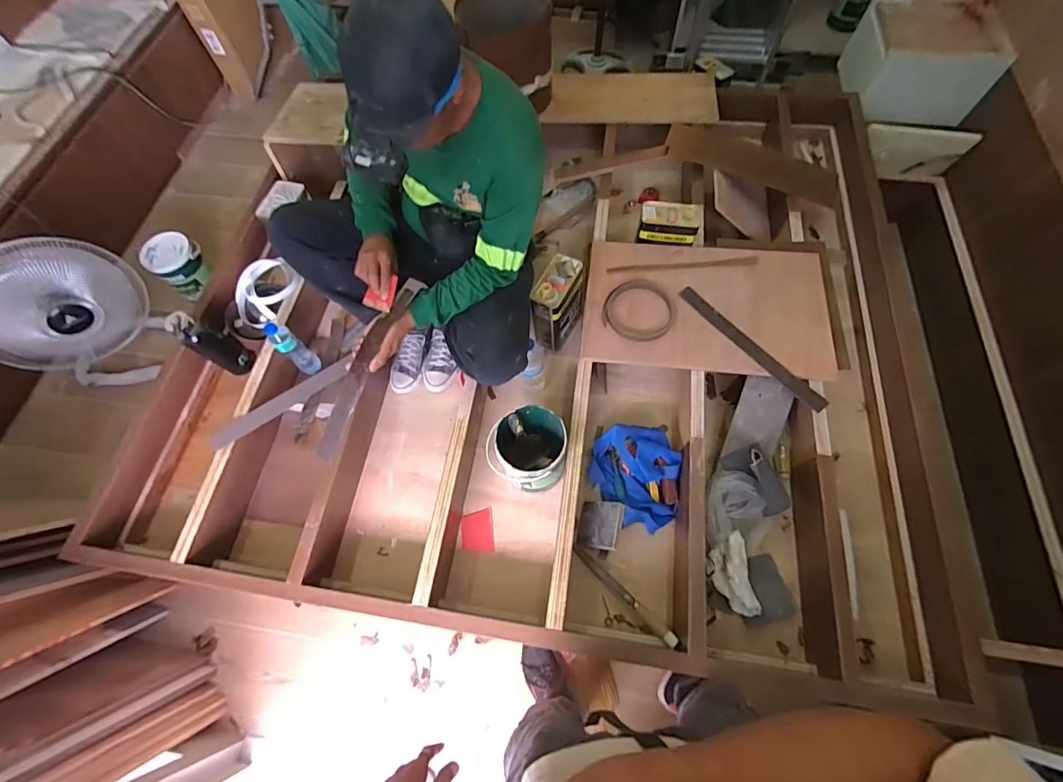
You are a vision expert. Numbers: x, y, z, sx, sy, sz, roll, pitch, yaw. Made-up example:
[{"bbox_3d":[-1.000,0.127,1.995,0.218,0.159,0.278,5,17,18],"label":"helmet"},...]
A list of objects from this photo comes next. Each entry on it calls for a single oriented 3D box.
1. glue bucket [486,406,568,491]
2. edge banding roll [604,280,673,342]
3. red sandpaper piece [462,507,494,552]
[{"bbox_3d":[-0.001,0.157,1.156,0.177,0.195,0.177,6,66,5],"label":"glue bucket"},{"bbox_3d":[0.296,-0.225,1.221,0.184,0.025,0.181,-1,66,2],"label":"edge banding roll"},{"bbox_3d":[-0.143,0.372,1.183,0.083,0.009,0.107,-10,58,1],"label":"red sandpaper piece"}]

